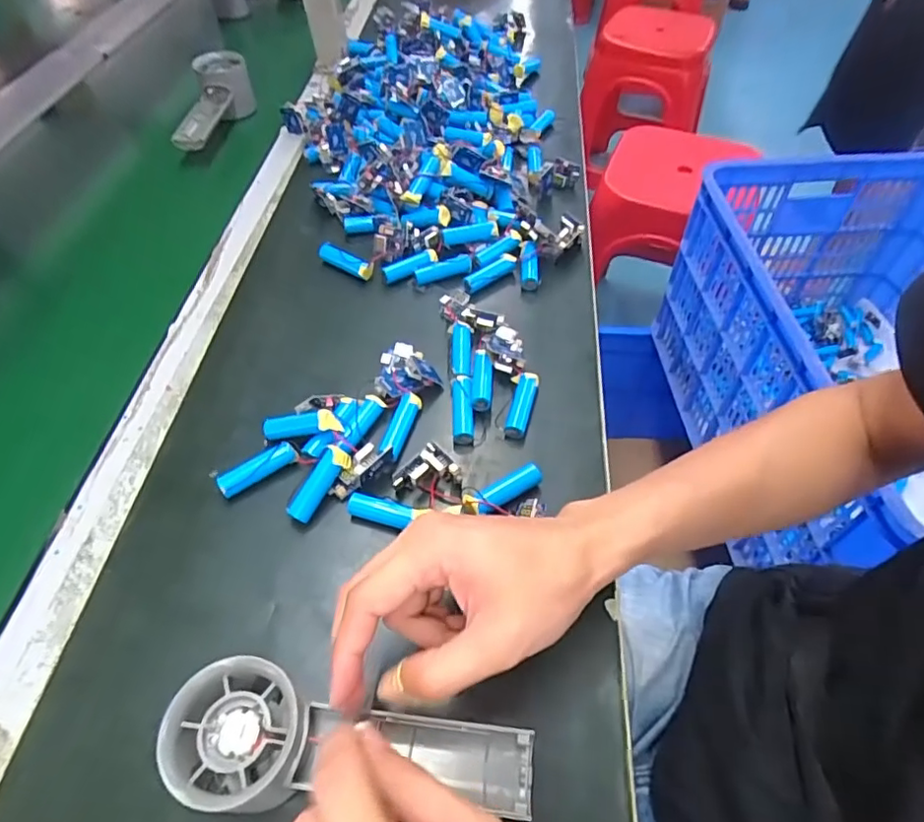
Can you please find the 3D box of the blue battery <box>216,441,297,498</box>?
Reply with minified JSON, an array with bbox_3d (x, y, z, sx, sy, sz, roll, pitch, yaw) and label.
[{"bbox_3d":[-0.133,0.038,0.371,0.050,0.014,0.015,-29,58,-21],"label":"blue battery"}]

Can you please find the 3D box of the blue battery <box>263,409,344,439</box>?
[{"bbox_3d":[-0.109,0.010,0.382,0.058,0.014,0.014,-6,52,18],"label":"blue battery"}]

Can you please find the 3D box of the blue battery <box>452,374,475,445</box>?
[{"bbox_3d":[0.001,-0.001,0.399,0.015,0.012,0.049,-3,70,0],"label":"blue battery"}]

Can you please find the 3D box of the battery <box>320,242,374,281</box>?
[{"bbox_3d":[-0.101,-0.131,0.501,0.057,0.018,0.014,26,57,19],"label":"battery"}]

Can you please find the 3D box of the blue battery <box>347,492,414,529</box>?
[{"bbox_3d":[-0.051,0.062,0.356,0.041,0.013,0.014,14,54,10],"label":"blue battery"}]

